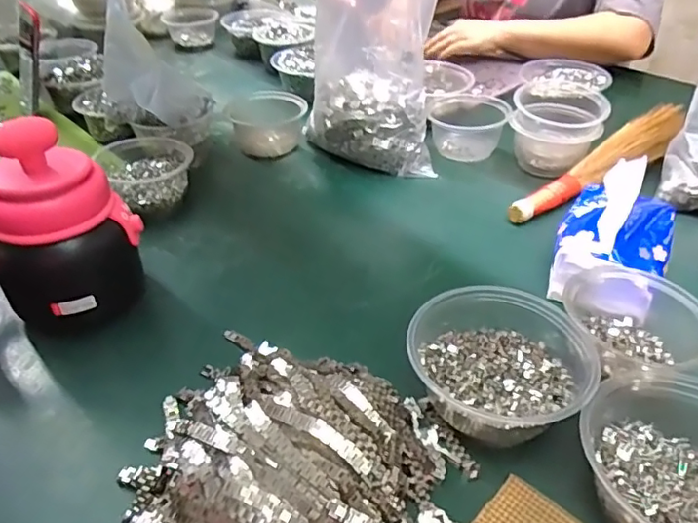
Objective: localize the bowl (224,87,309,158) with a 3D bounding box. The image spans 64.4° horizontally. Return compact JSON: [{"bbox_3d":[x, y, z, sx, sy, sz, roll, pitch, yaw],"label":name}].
[{"bbox_3d":[-0.116,-0.198,0.800,0.113,0.061,0.087,-10,40,-16],"label":"bowl"}]

